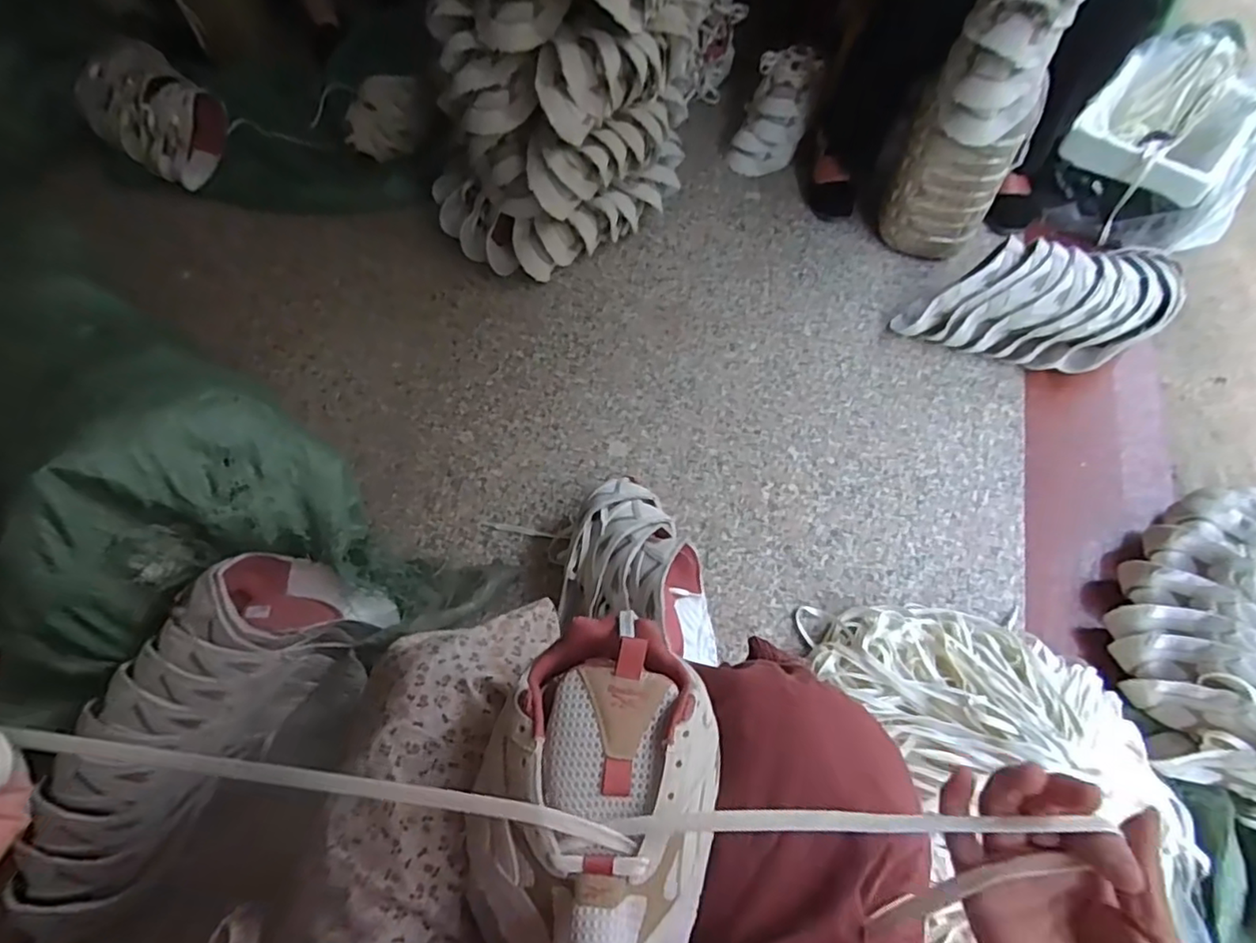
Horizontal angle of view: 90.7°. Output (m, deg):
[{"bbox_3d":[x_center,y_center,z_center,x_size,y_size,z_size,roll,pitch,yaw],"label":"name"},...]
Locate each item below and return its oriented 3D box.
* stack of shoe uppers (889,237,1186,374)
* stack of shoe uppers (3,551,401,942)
[{"bbox_3d":[0.704,-0.280,1.064,0.426,0.153,0.180,5,61,4],"label":"stack of shoe uppers"},{"bbox_3d":[-0.534,0.290,0.749,0.172,0.132,0.470,33,67,18],"label":"stack of shoe uppers"}]

